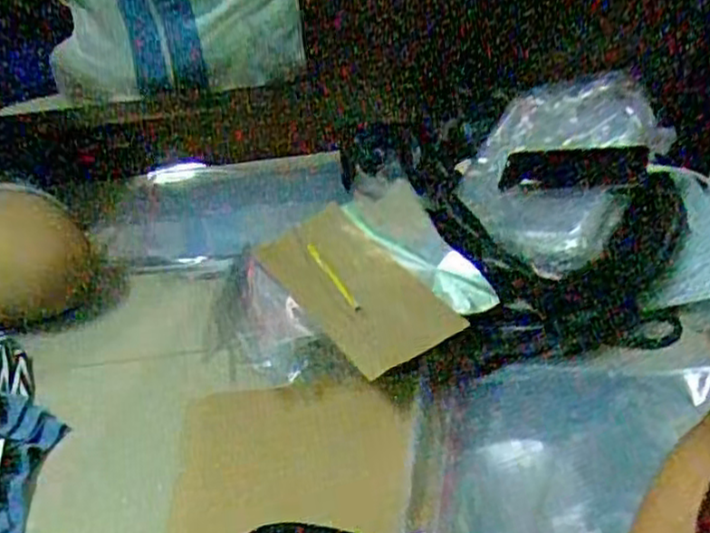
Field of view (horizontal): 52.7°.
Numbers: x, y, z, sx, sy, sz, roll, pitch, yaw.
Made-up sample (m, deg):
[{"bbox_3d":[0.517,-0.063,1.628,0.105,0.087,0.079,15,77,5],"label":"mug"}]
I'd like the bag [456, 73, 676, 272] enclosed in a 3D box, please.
[{"bbox_3d":[0.237,-0.116,0.852,0.210,0.092,0.339,21,57,20],"label":"bag"}]

